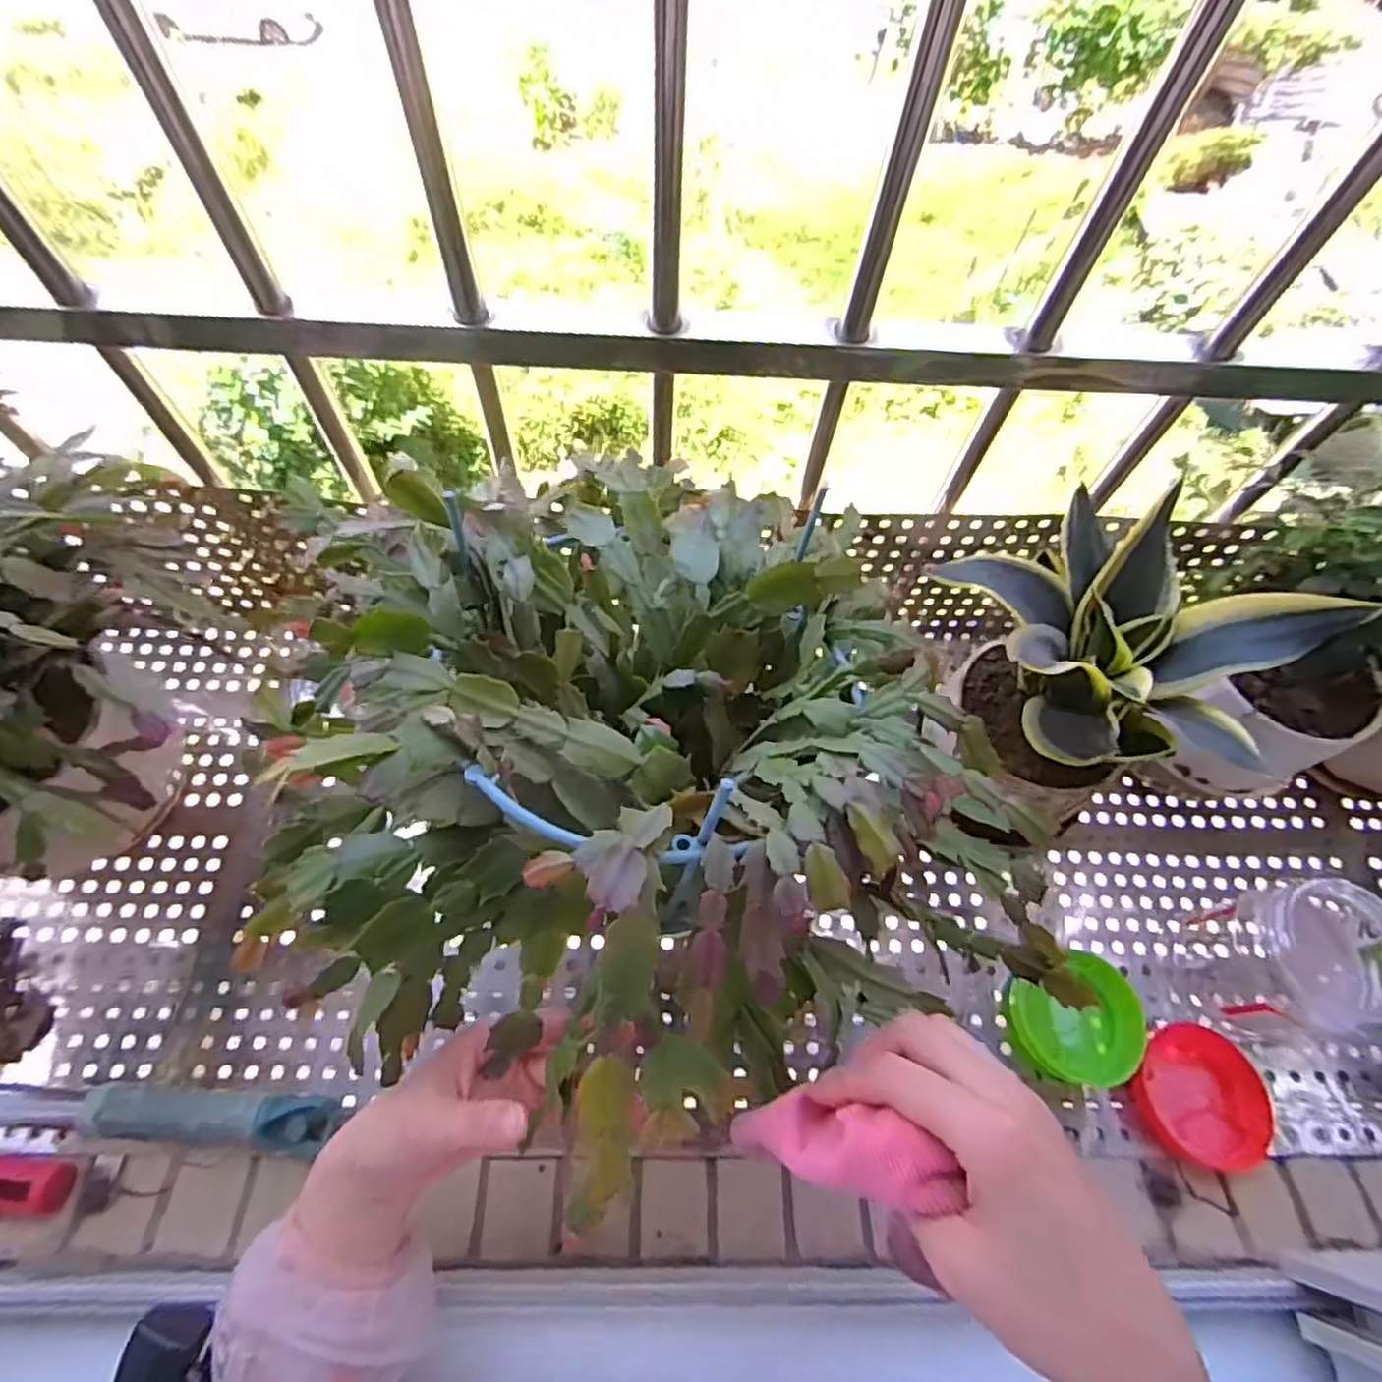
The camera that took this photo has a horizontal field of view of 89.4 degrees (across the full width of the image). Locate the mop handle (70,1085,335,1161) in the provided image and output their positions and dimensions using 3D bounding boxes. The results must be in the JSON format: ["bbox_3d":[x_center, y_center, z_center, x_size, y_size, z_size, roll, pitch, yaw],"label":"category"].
[{"bbox_3d":[-0.311,0.279,0.457,0.150,0.039,0.032,7,63,0],"label":"mop handle"}]

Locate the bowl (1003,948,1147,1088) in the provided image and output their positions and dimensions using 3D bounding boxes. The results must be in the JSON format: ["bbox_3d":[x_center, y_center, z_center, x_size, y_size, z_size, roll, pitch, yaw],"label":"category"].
[{"bbox_3d":[0.289,0.246,0.522,0.099,0.025,0.085,-32,69,-17],"label":"bowl"}]

